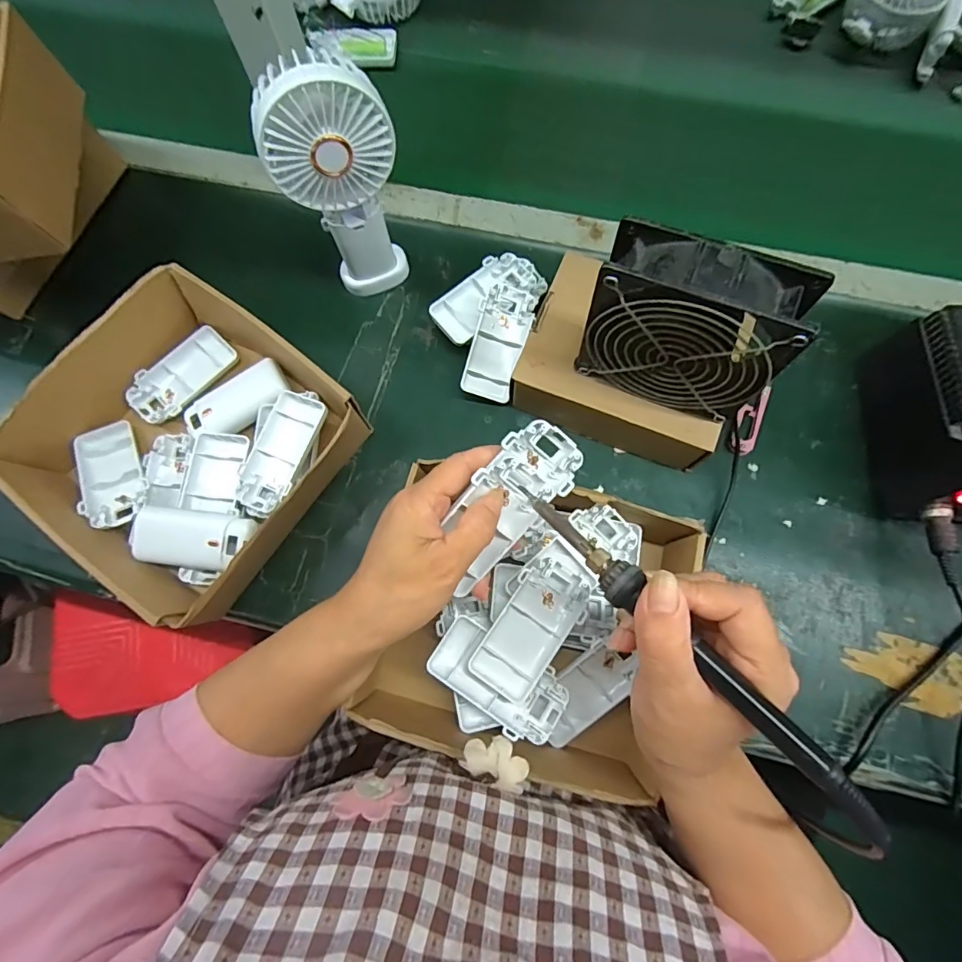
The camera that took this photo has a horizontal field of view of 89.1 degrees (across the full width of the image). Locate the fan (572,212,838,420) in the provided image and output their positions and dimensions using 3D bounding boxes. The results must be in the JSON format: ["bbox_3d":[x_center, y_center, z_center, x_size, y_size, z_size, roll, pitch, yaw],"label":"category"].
[{"bbox_3d":[0.130,-0.098,0.319,0.117,0.114,0.044,22,79,6],"label":"fan"}]

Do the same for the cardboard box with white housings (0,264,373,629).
[{"bbox_3d":[-0.231,-0.029,0.390,0.213,0.068,0.198,35,79,9],"label":"cardboard box with white housings"}]

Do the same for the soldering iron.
[{"bbox_3d":[0.091,0.076,0.232,0.024,0.016,0.205,-41,64,-9],"label":"soldering iron"}]

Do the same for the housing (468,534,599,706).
[{"bbox_3d":[0.039,0.095,0.337,0.048,0.018,0.107,30,80,7],"label":"housing"}]

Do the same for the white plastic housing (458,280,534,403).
[{"bbox_3d":[0.015,-0.122,0.423,0.042,0.019,0.102,17,86,-13],"label":"white plastic housing"}]

